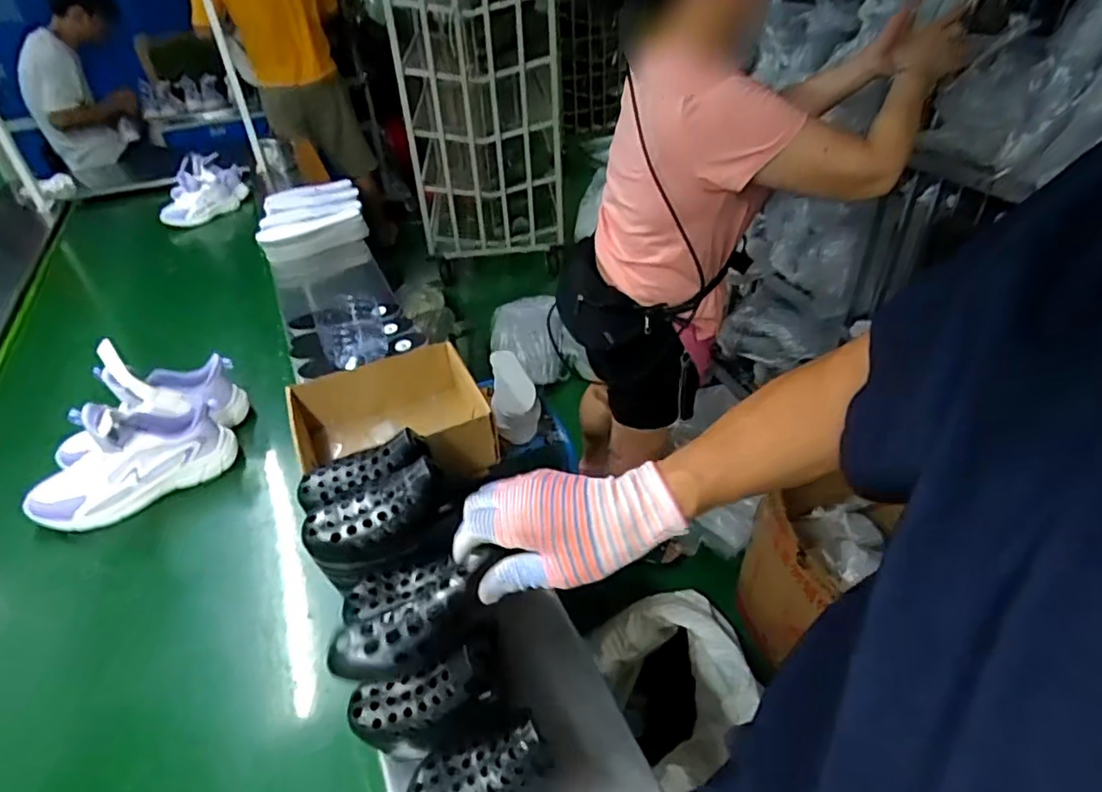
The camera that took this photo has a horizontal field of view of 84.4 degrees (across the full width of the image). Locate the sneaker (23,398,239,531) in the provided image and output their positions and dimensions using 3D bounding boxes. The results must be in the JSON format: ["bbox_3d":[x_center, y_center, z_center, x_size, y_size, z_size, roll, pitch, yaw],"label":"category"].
[{"bbox_3d":[-0.632,0.090,0.905,0.275,0.142,0.081,-27,43,-26],"label":"sneaker"}]

